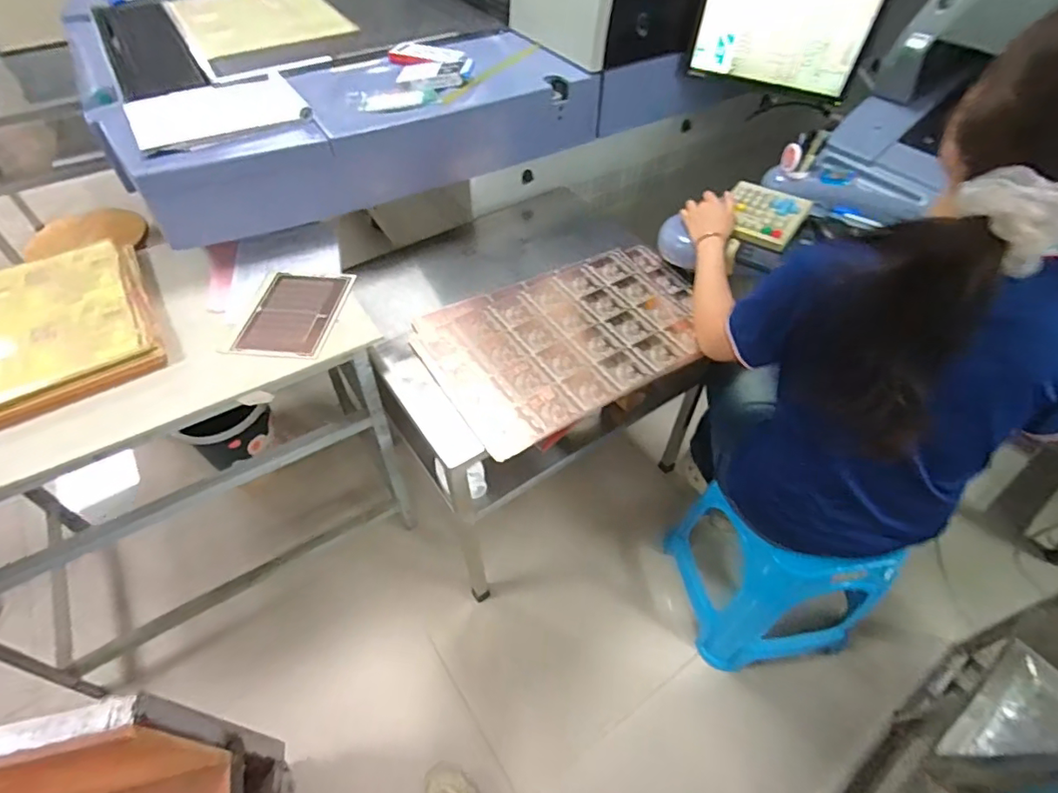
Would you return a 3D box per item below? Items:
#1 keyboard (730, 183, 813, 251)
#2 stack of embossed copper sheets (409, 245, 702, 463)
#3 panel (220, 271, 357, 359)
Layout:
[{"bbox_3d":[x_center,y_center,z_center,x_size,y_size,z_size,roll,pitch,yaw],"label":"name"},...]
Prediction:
[{"bbox_3d":[0.473,-0.371,1.100,0.150,0.029,0.170,28,57,22],"label":"keyboard"},{"bbox_3d":[0.088,-0.134,1.077,0.567,0.014,0.371,-26,56,-20],"label":"stack of embossed copper sheets"},{"bbox_3d":[-0.440,-0.159,1.016,0.165,0.020,0.217,5,51,6],"label":"panel"}]

